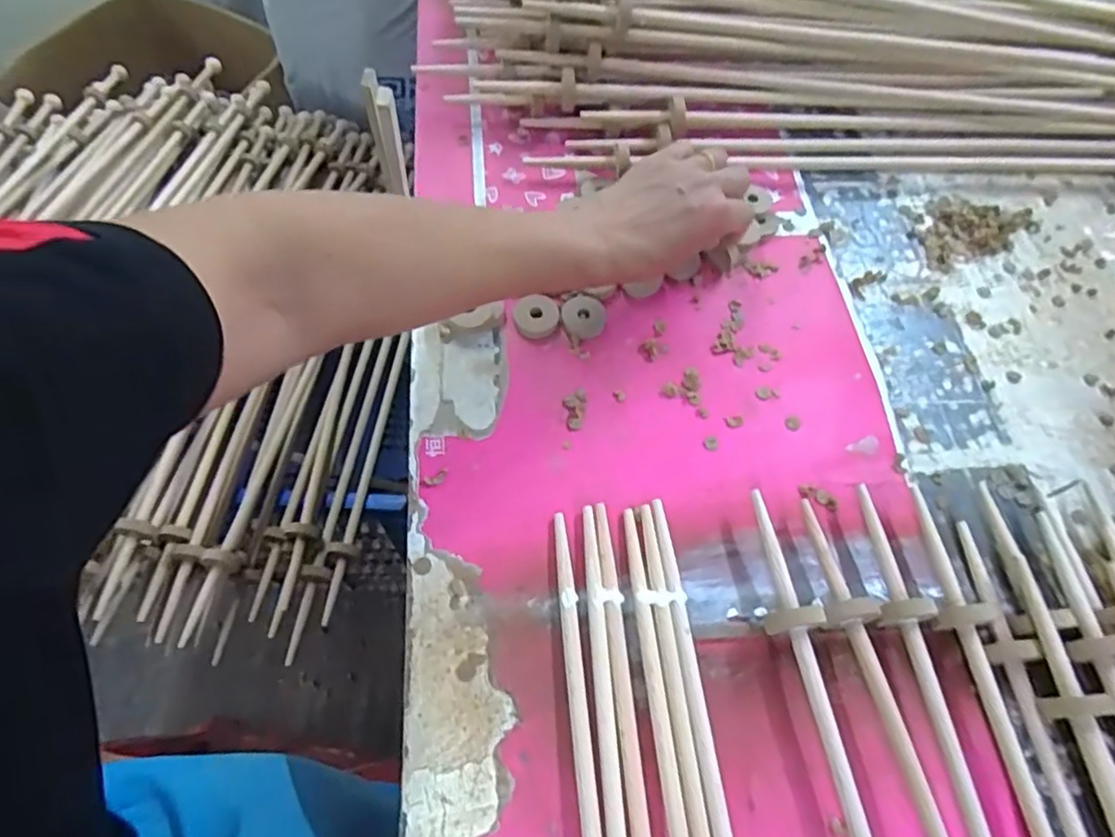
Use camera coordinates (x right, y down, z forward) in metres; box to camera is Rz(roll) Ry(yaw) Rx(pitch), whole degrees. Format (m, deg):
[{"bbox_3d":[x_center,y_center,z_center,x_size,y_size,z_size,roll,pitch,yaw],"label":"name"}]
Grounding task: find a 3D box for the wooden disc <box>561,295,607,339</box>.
[{"bbox_3d":[0.020,-0.079,0.507,0.035,0.008,0.037,1,61,-2],"label":"wooden disc"}]

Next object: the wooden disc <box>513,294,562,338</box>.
[{"bbox_3d":[-0.016,-0.078,0.498,0.034,0.011,0.032,1,61,-2],"label":"wooden disc"}]

